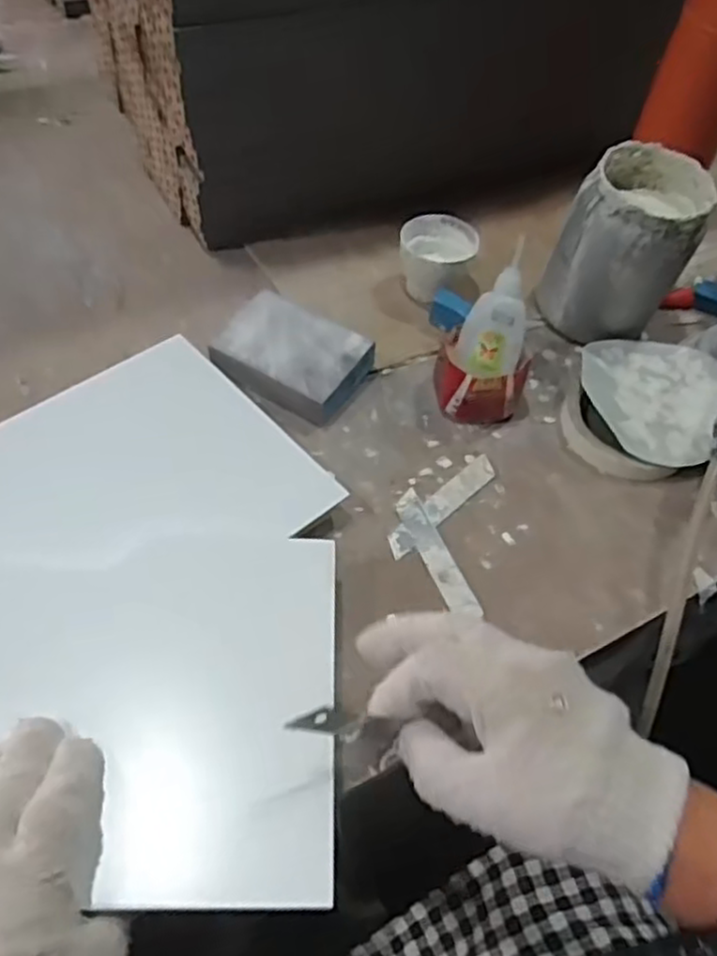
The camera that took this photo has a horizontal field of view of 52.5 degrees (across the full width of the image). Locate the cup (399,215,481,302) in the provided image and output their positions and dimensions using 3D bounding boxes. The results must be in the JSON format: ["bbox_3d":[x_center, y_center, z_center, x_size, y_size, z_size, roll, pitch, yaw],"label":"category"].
[{"bbox_3d":[0.063,-0.172,0.586,0.060,0.045,0.064,3,54,-4],"label":"cup"}]

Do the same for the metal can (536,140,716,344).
[{"bbox_3d":[0.197,-0.172,0.552,0.090,0.122,0.090,23,55,11],"label":"metal can"}]

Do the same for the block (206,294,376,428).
[{"bbox_3d":[-0.046,-0.084,0.517,0.097,0.030,0.071,27,56,14],"label":"block"}]

